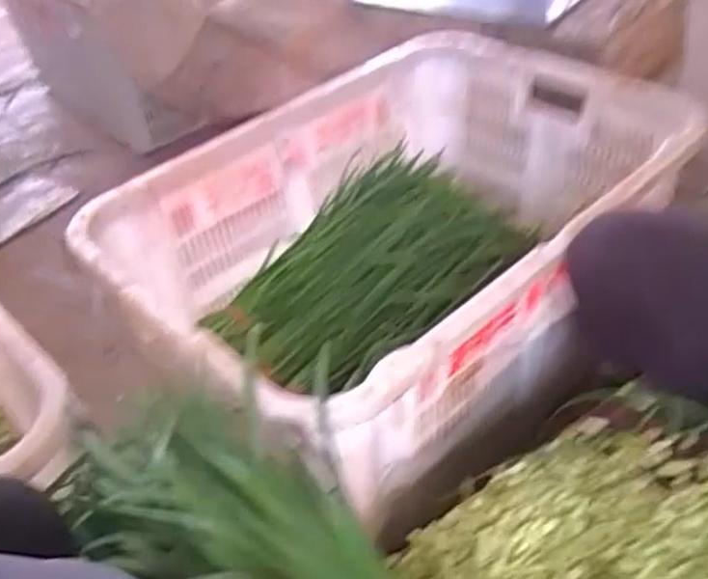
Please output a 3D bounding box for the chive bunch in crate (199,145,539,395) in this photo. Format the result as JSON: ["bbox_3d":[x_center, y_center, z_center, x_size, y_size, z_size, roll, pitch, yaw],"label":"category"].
[{"bbox_3d":[0.035,-0.032,1.082,0.433,0.122,0.282,-30,45,-25],"label":"chive bunch in crate"}]

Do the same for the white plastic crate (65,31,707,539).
[{"bbox_3d":[0.069,-0.061,0.961,0.708,0.248,0.513,-32,46,-26],"label":"white plastic crate"}]

